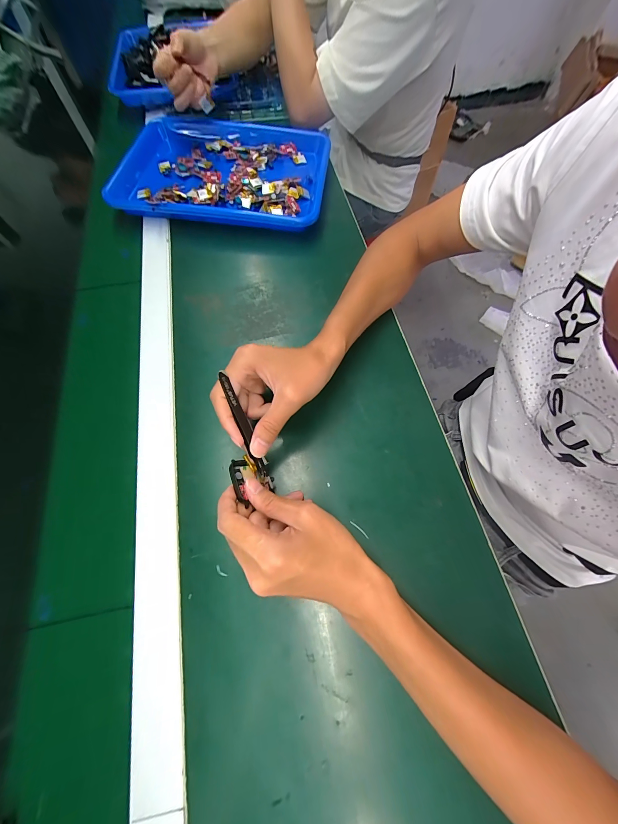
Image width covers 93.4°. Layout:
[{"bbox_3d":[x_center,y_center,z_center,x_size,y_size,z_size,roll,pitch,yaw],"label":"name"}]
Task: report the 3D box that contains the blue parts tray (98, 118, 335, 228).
[{"bbox_3d":[-0.145,-0.414,0.505,0.349,0.043,0.271,6,67,2],"label":"blue parts tray"}]

